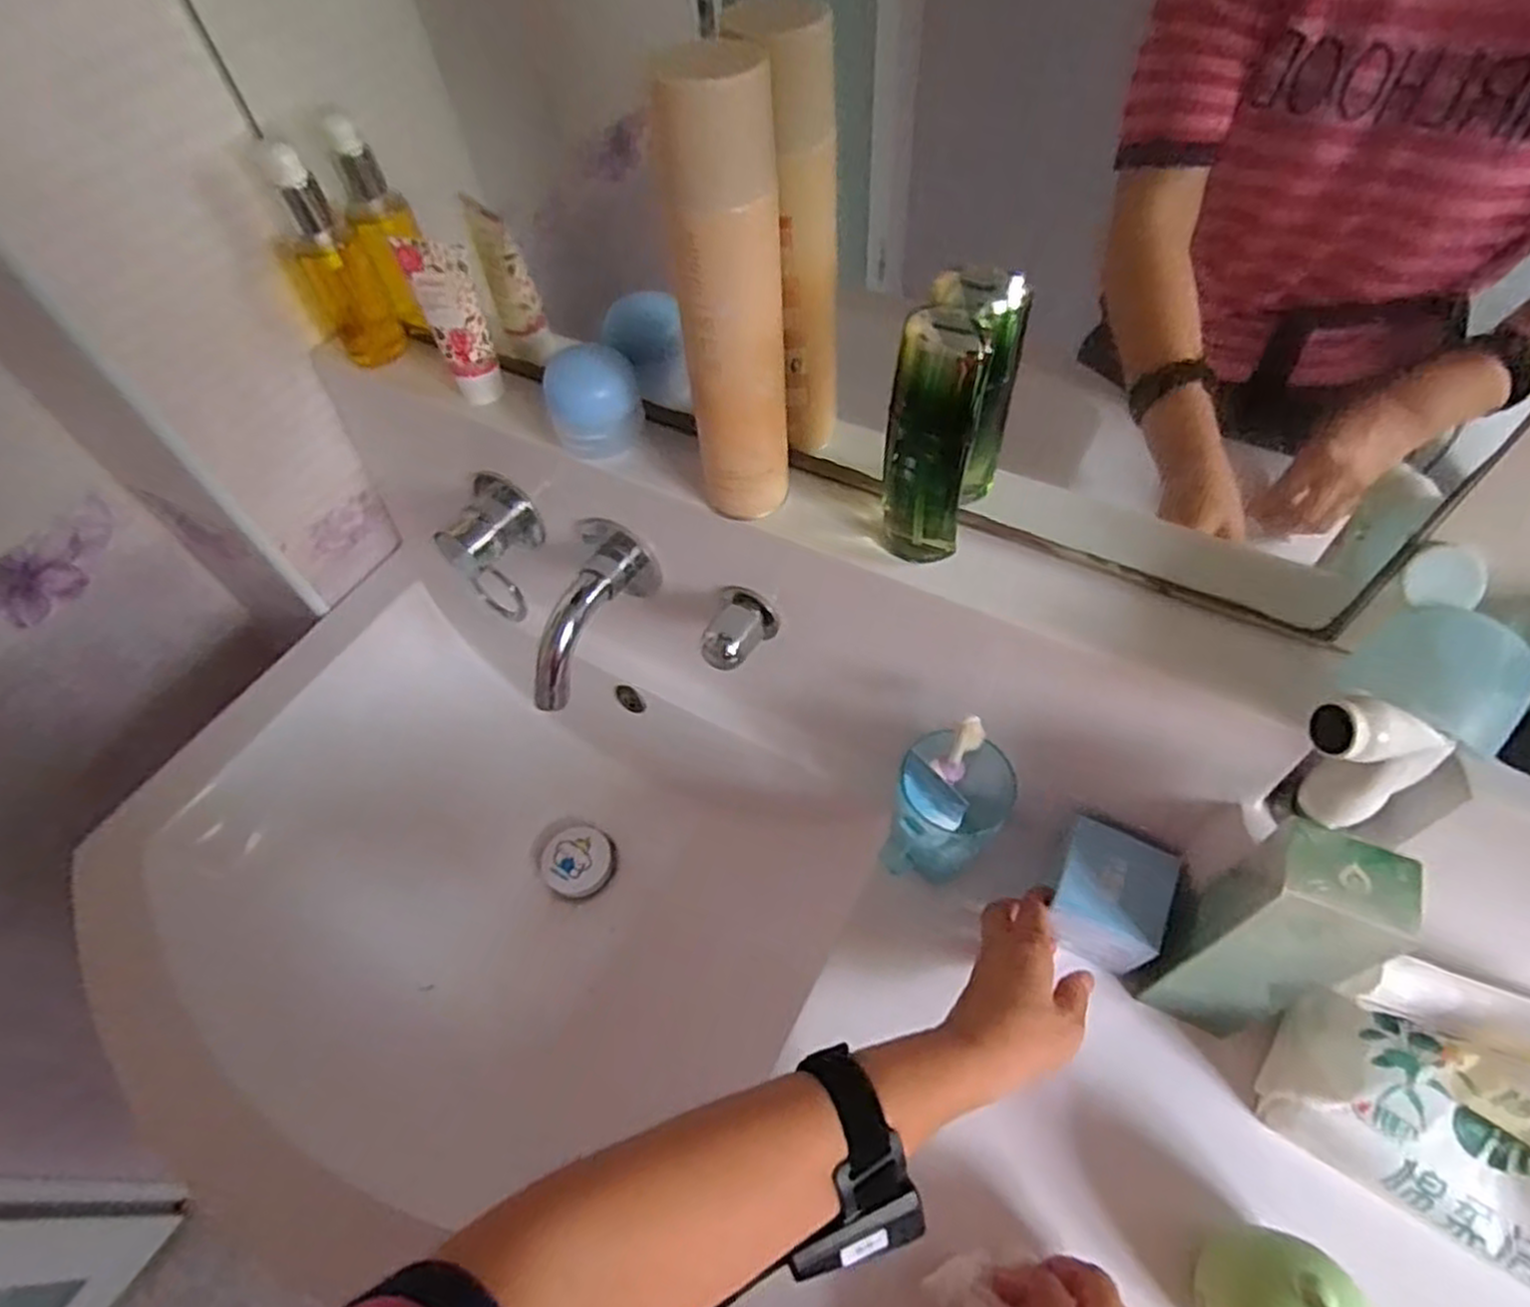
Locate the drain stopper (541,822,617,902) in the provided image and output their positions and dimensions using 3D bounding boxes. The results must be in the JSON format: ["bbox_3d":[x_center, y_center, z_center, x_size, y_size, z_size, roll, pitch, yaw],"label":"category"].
[{"bbox_3d":[-0.169,0.187,0.700,0.063,0.020,0.060,29,62,22],"label":"drain stopper"}]

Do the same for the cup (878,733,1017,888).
[{"bbox_3d":[0.119,0.109,0.505,0.066,0.108,0.083,18,58,16],"label":"cup"}]

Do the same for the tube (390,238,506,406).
[{"bbox_3d":[-0.202,-0.220,0.514,0.038,0.098,0.033,-24,57,-12],"label":"tube"}]

